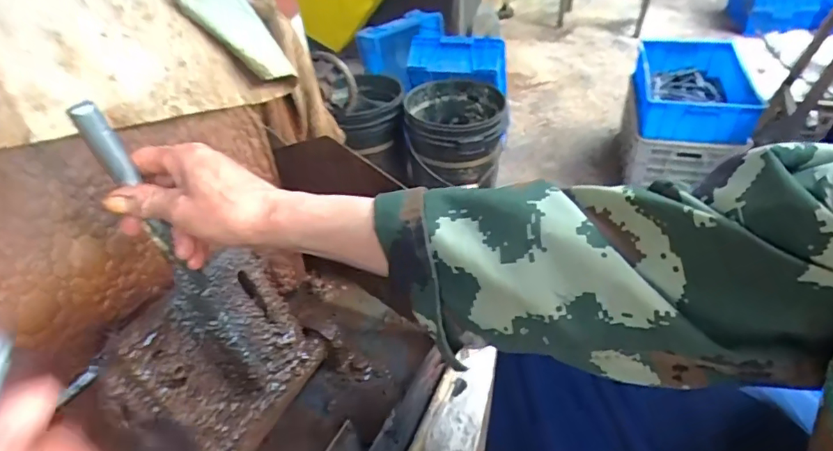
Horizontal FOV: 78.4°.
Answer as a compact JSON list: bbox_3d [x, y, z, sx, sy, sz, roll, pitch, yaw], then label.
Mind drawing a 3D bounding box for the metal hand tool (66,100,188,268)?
[{"bbox_3d":[-0.215,-0.027,0.387,0.017,0.139,0.017,15,43,39],"label":"metal hand tool"}]

